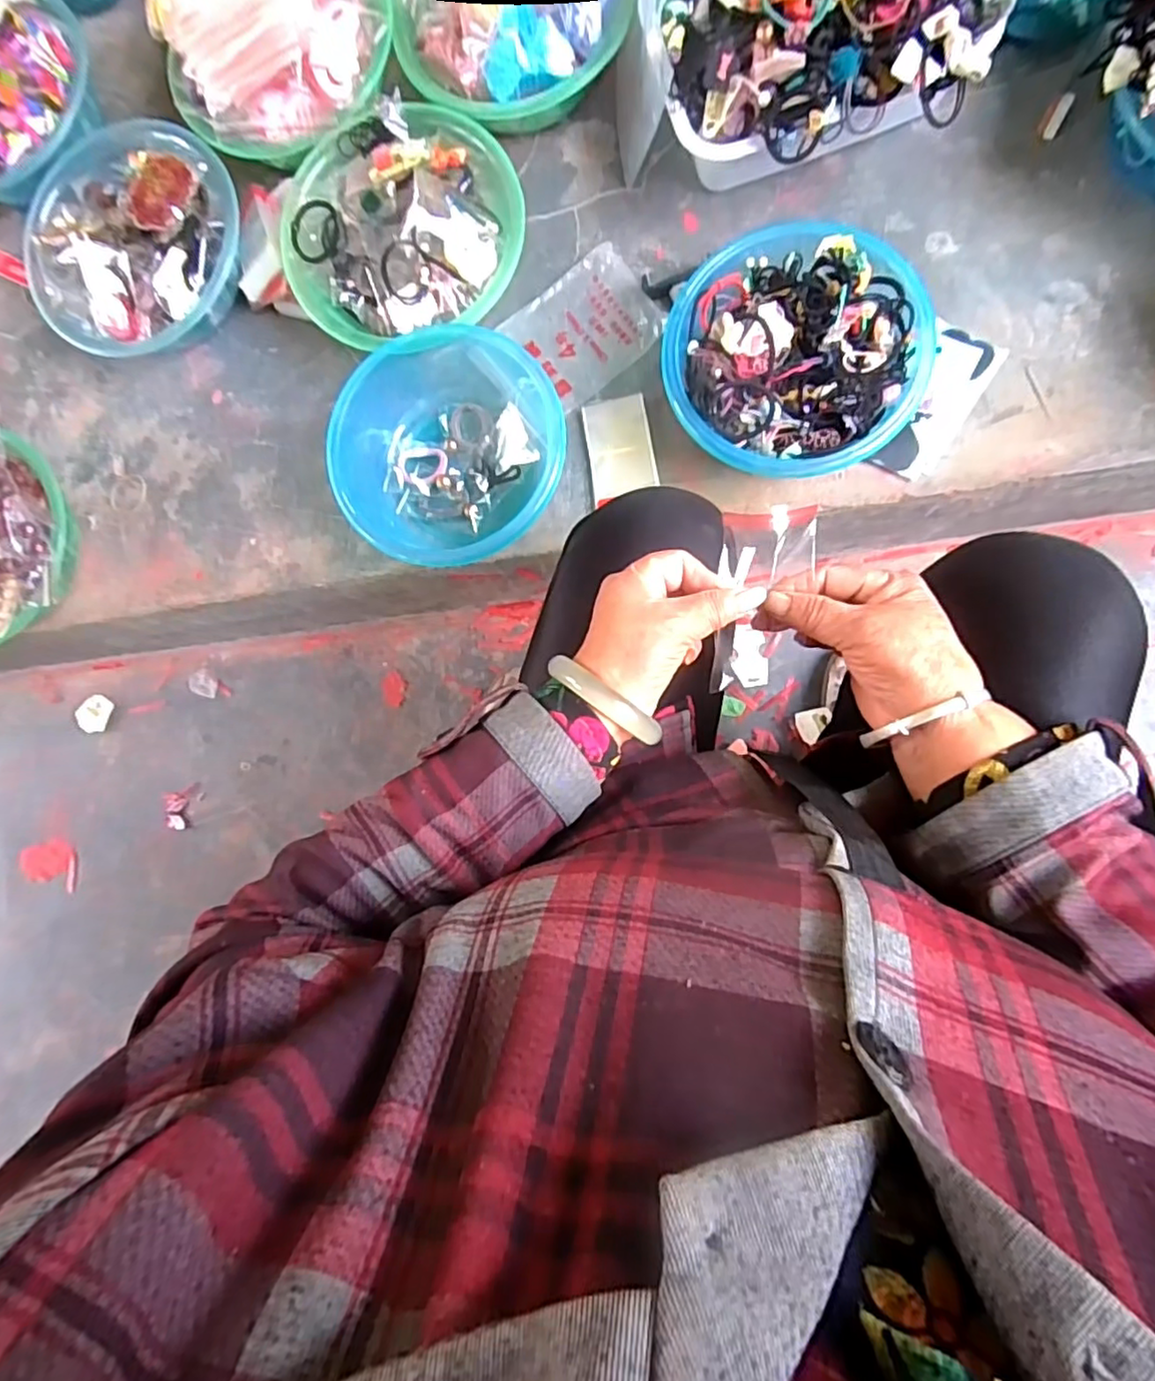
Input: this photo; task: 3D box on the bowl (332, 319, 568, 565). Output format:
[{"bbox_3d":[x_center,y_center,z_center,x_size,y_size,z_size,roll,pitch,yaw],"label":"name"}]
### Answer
[{"bbox_3d":[-0.123,-0.236,0.619,0.205,0.077,0.221,21,89,7],"label":"bowl"}]

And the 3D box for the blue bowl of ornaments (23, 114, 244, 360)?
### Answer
[{"bbox_3d":[-0.471,-0.482,0.663,0.229,0.102,0.238,-1,86,8],"label":"blue bowl of ornaments"}]

